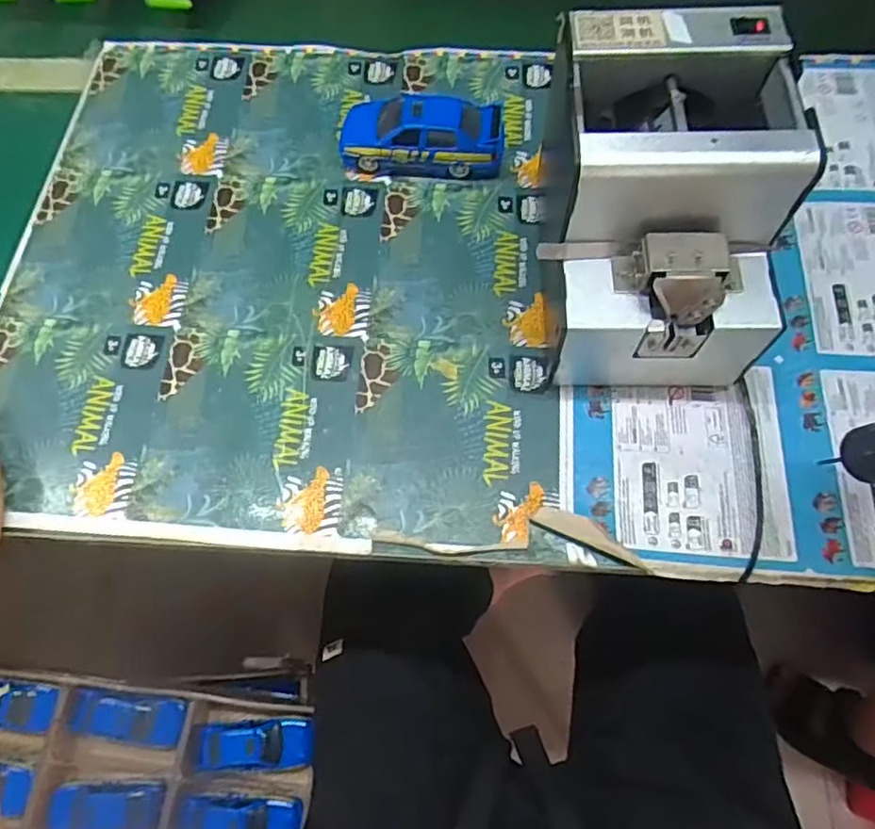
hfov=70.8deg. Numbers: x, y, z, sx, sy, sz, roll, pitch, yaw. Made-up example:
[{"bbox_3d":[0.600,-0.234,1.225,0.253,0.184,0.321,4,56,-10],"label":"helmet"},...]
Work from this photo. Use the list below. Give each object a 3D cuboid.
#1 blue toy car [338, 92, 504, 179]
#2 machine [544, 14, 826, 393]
[{"bbox_3d":[-0.012,-0.219,0.486,0.126,0.044,0.047,1,68,2],"label":"blue toy car"},{"bbox_3d":[0.138,-0.124,0.389,0.127,0.146,0.172,0,68,1],"label":"machine"}]

